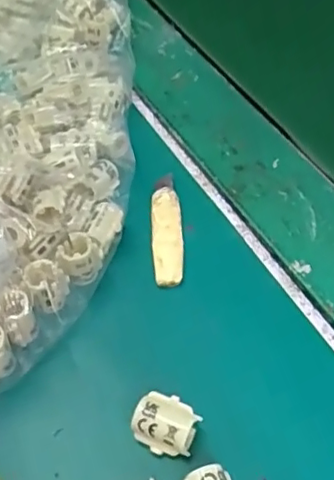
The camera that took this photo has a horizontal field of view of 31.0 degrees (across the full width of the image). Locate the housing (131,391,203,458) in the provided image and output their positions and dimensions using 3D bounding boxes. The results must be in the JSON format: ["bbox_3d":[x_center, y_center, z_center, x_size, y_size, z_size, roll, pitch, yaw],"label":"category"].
[{"bbox_3d":[0.000,0.068,0.220,0.022,0.013,0.017,17,56,17],"label":"housing"}]

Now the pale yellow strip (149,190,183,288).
[{"bbox_3d":[0.000,-0.003,0.275,0.014,0.004,0.053,-4,52,2],"label":"pale yellow strip"}]

